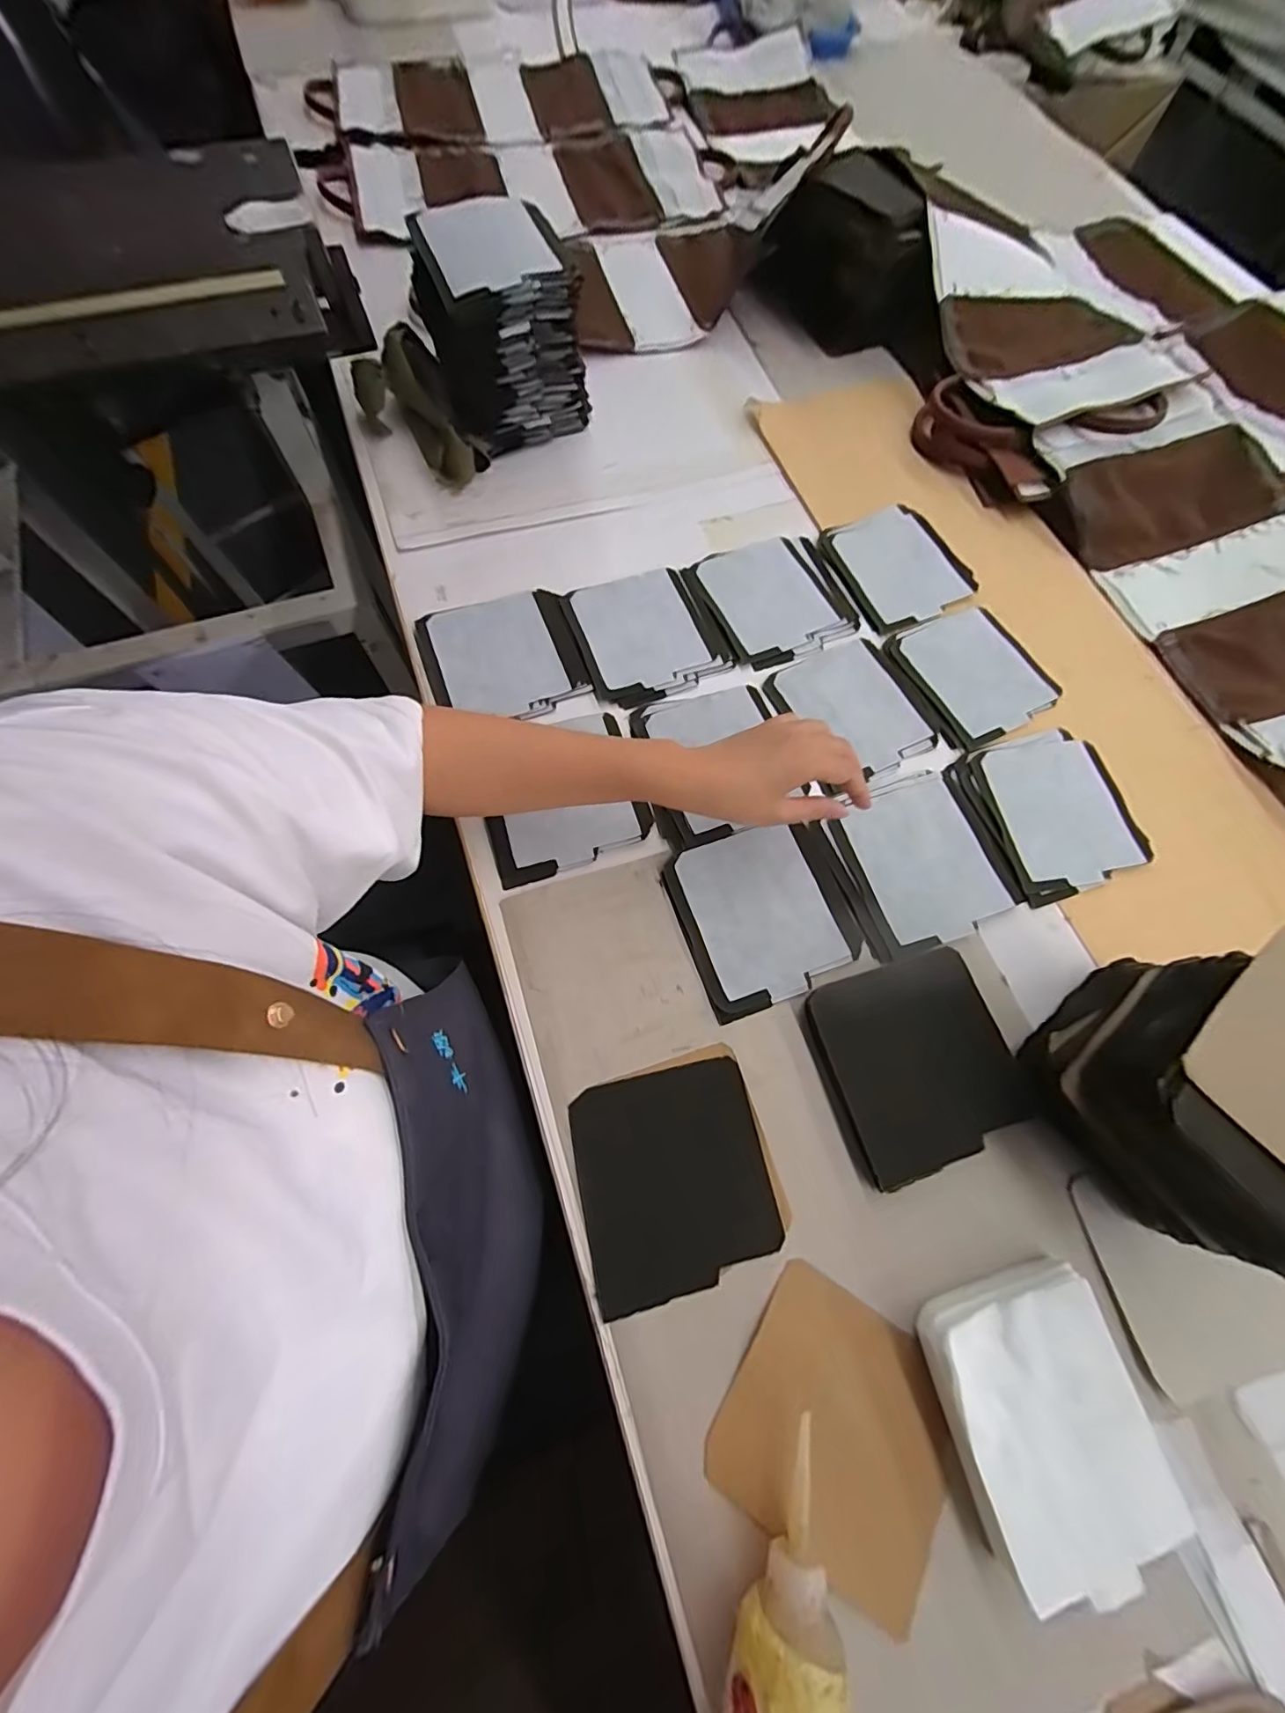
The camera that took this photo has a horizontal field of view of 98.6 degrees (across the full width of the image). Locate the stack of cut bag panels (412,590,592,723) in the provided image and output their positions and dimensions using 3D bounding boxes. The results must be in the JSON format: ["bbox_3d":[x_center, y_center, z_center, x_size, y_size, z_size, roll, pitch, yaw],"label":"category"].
[{"bbox_3d":[-0.134,-0.191,0.526,0.142,0.010,0.135,-17,71,-7],"label":"stack of cut bag panels"}]

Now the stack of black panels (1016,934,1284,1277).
[{"bbox_3d":[0.356,0.153,0.340,0.154,0.142,0.160,-37,74,-13],"label":"stack of black panels"}]

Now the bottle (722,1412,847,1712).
[{"bbox_3d":[0.081,0.395,0.287,0.055,0.041,0.138,19,48,6],"label":"bottle"}]

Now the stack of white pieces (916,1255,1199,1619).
[{"bbox_3d":[0.241,0.335,0.330,0.110,0.027,0.132,-15,71,-6],"label":"stack of white pieces"}]

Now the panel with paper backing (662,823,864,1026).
[{"bbox_3d":[0.098,0.045,0.450,0.130,0.011,0.137,-19,71,-8],"label":"panel with paper backing"}]

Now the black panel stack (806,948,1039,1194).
[{"bbox_3d":[0.206,0.150,0.412,0.132,0.009,0.136,-16,71,-7],"label":"black panel stack"}]

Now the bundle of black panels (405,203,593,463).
[{"bbox_3d":[-0.143,-0.537,0.578,0.148,0.164,0.136,-23,72,-9],"label":"bundle of black panels"}]

